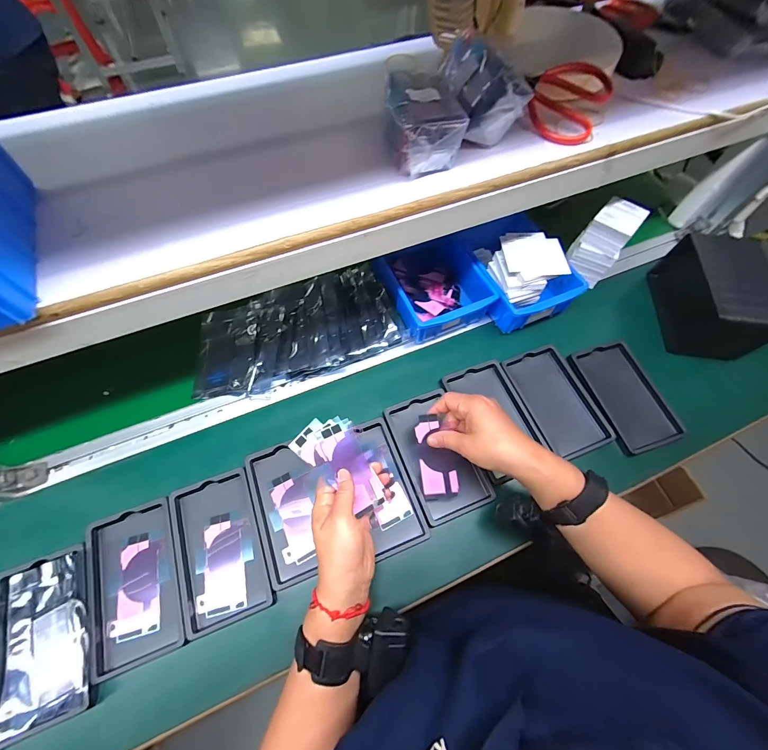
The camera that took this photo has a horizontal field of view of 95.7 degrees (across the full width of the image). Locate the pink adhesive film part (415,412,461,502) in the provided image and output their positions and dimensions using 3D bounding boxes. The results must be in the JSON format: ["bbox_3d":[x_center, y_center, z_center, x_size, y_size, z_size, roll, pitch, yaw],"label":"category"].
[{"bbox_3d":[0.066,0.099,0.426,0.047,0.006,0.101,-8,86,12],"label":"pink adhesive film part"}]

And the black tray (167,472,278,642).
[{"bbox_3d":[-0.193,0.202,0.411,0.095,0.015,0.159,-20,65,-10],"label":"black tray"}]

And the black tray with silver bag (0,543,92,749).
[{"bbox_3d":[-0.362,0.277,0.367,0.096,0.013,0.158,-20,65,-10],"label":"black tray with silver bag"}]

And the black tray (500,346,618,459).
[{"bbox_3d":[0.246,0.036,0.502,0.097,0.019,0.158,-20,65,-10],"label":"black tray"}]

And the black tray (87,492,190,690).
[{"bbox_3d":[-0.281,0.234,0.397,0.092,0.023,0.159,-20,65,-10],"label":"black tray"}]

